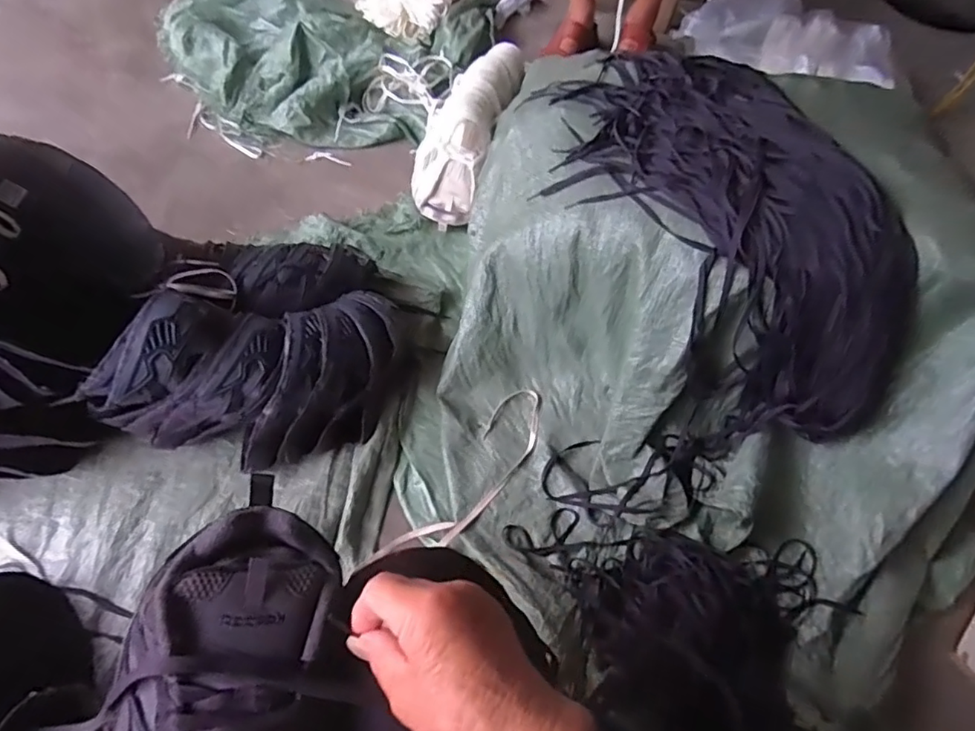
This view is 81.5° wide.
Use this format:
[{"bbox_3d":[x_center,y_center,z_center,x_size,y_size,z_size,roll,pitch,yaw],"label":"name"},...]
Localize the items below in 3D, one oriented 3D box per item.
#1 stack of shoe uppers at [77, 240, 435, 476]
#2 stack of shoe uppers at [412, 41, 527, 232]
[{"bbox_3d":[-0.295,-0.053,0.804,0.345,0.194,0.362,12,58,3],"label":"stack of shoe uppers"},{"bbox_3d":[-0.041,-0.466,1.073,0.150,0.114,0.391,19,78,7],"label":"stack of shoe uppers"}]

